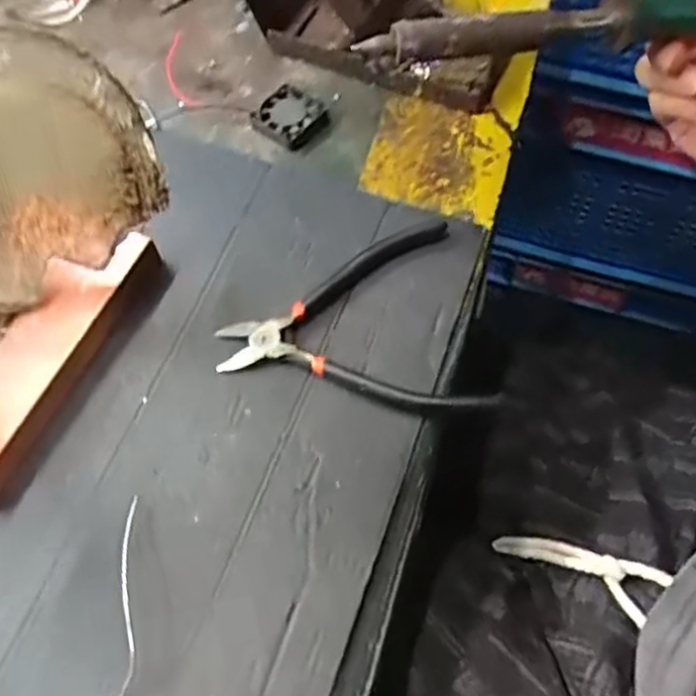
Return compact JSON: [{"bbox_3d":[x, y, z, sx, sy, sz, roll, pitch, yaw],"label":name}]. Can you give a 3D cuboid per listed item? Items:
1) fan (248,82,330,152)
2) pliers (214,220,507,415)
[{"bbox_3d":[-0.039,-0.156,0.472,0.044,0.011,0.041,34,69,18],"label":"fan"},{"bbox_3d":[-0.002,-0.011,0.395,0.140,0.014,0.115,-7,63,-1],"label":"pliers"}]

